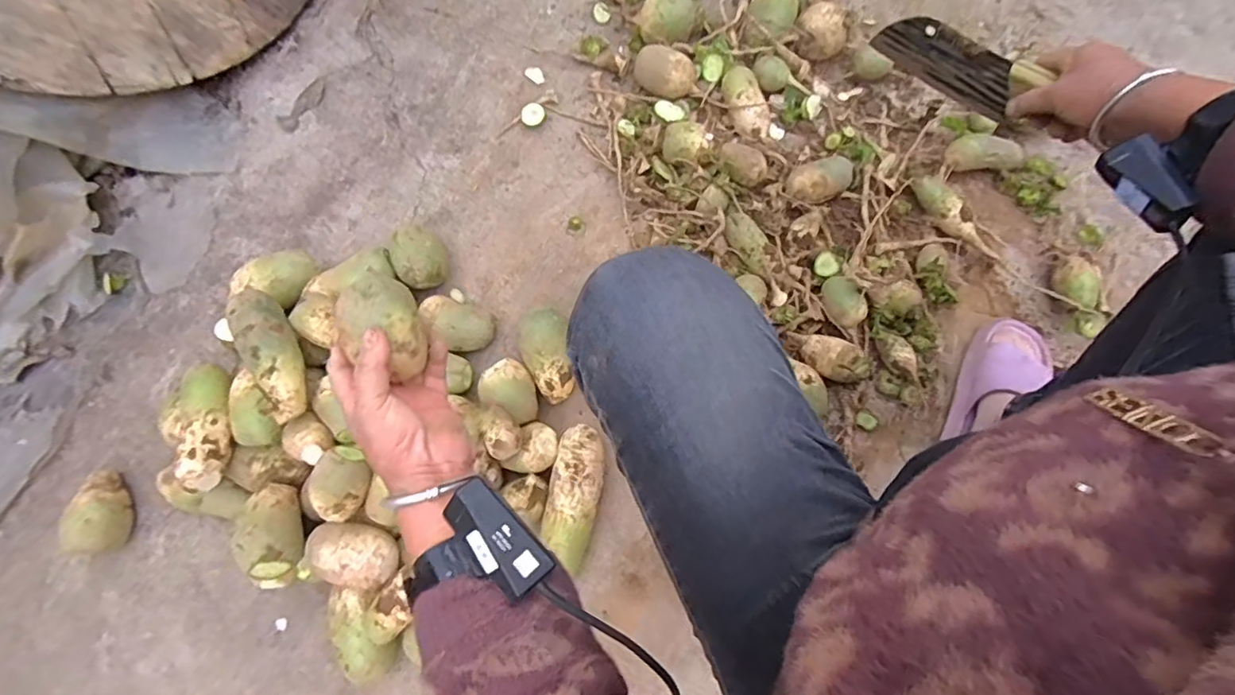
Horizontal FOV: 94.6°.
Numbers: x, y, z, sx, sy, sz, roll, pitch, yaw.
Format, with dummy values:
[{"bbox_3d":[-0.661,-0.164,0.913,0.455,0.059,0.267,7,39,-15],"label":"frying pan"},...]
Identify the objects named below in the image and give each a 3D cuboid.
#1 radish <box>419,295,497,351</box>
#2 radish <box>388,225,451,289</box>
[{"bbox_3d":[-0.217,-0.031,0.782,0.097,0.065,0.072,30,81,4],"label":"radish"},{"bbox_3d":[-0.276,-0.123,0.800,0.067,0.067,0.096,-26,80,-6],"label":"radish"}]

